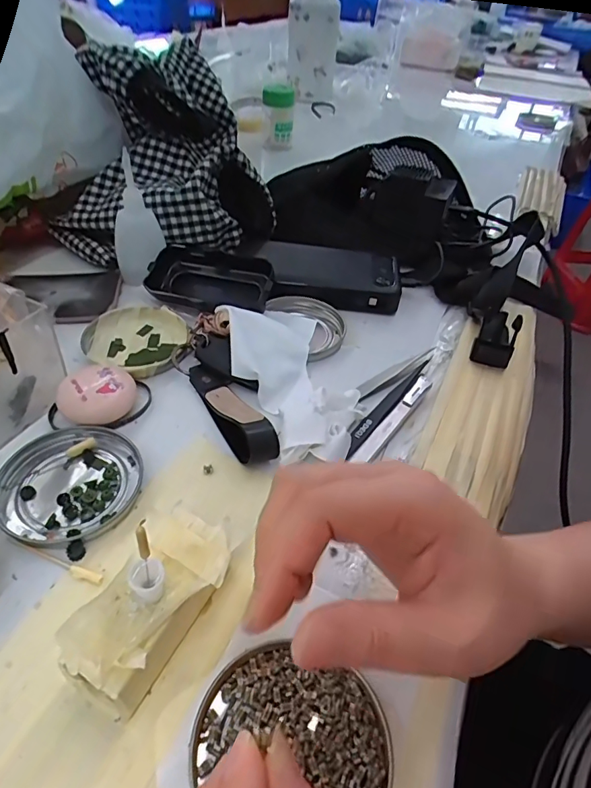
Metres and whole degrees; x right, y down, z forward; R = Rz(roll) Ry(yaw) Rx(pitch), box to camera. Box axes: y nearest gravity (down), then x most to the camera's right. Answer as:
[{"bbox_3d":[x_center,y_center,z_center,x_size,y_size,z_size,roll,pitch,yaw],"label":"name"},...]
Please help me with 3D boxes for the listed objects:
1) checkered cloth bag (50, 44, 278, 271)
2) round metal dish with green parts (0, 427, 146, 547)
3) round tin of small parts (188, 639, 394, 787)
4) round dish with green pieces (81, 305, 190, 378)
[{"bbox_3d":[-0.135,-0.231,0.455,0.197,0.145,0.178,-12,48,-18],"label":"checkered cloth bag"},{"bbox_3d":[-0.132,0.052,0.275,0.075,0.009,0.076,3,44,-3],"label":"round metal dish with green parts"},{"bbox_3d":[0.000,0.144,0.194,0.079,0.009,0.070,36,52,27],"label":"round tin of small parts"},{"bbox_3d":[-0.126,-0.044,0.371,0.075,0.013,0.078,3,45,-3],"label":"round dish with green pieces"}]

